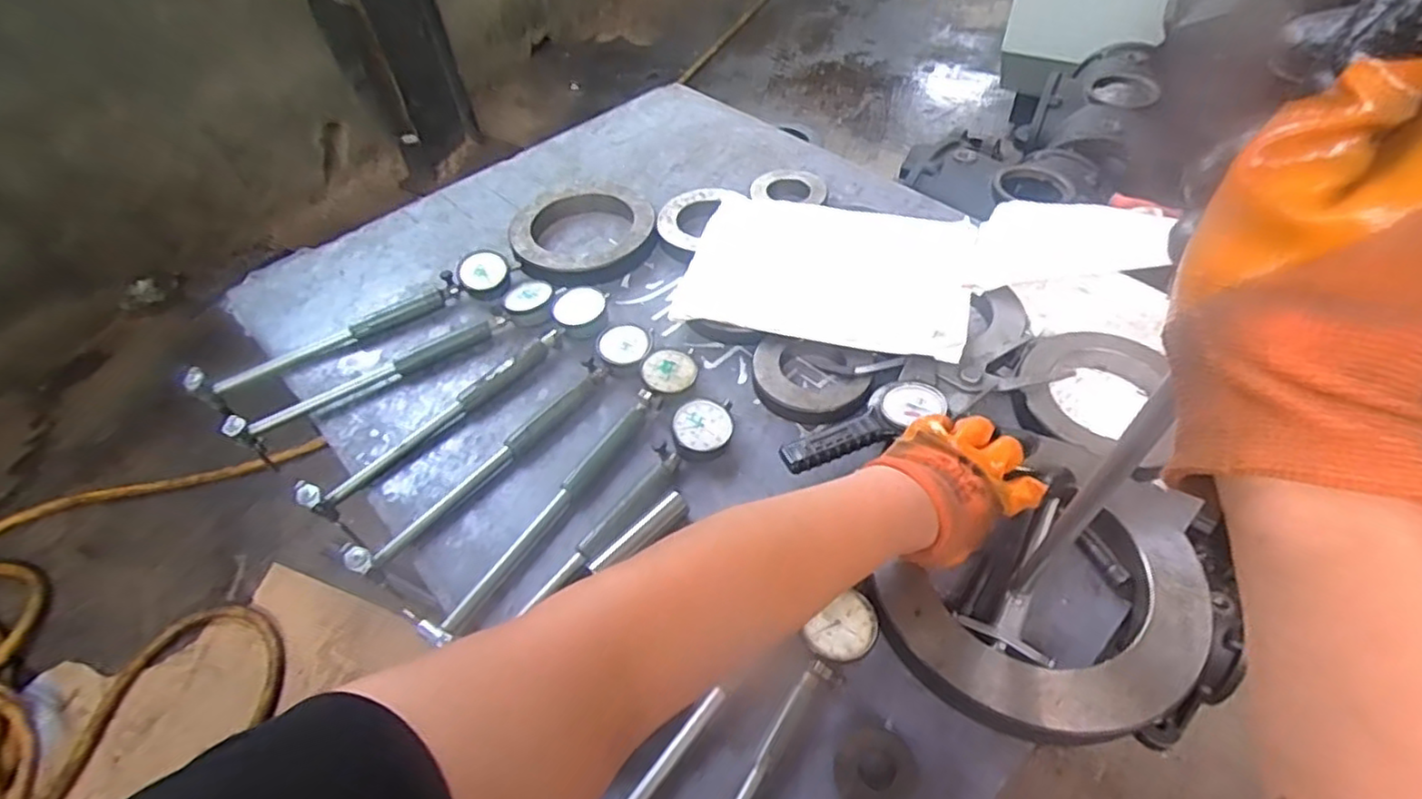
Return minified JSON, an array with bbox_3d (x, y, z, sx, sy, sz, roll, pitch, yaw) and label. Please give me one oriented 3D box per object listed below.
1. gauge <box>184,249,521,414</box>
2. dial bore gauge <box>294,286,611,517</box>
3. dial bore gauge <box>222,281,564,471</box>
[{"bbox_3d":[-0.376,-0.079,0.738,0.337,0.041,0.082,-31,54,-20],"label":"gauge"},{"bbox_3d":[-0.245,-0.008,0.677,0.343,0.037,0.057,-38,57,-24],"label":"dial bore gauge"},{"bbox_3d":[-0.311,-0.039,0.696,0.335,0.032,0.061,-30,54,-19],"label":"dial bore gauge"}]

